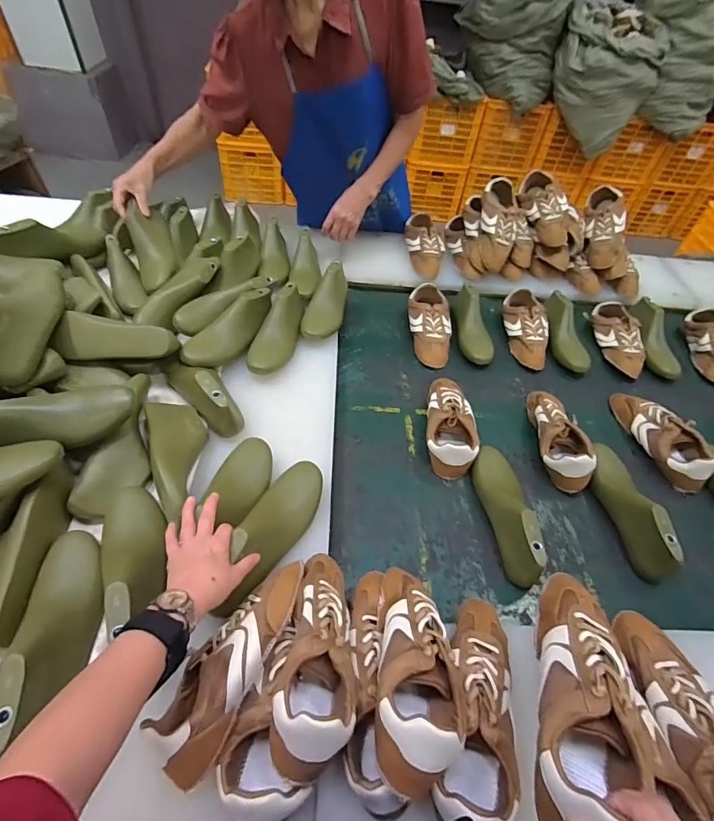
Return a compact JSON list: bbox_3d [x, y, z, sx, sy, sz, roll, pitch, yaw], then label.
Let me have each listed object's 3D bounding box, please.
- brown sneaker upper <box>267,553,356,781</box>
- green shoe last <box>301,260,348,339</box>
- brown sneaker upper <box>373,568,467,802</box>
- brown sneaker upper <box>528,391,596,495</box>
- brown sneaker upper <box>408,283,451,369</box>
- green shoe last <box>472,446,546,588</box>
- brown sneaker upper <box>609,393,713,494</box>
[{"bbox_3d":[-0.041,0.269,0.482,0.083,0.090,0.232,5,36,-1],"label":"brown sneaker upper"},{"bbox_3d":[-0.065,-0.253,0.942,0.080,0.078,0.229,12,51,4],"label":"green shoe last"},{"bbox_3d":[0.067,0.281,0.485,0.096,0.074,0.230,2,30,-3],"label":"brown sneaker upper"},{"bbox_3d":[0.402,0.042,0.827,0.091,0.073,0.235,7,51,0],"label":"brown sneaker upper"},{"bbox_3d":[0.177,-0.211,1.015,0.098,0.063,0.228,5,51,-1],"label":"brown sneaker upper"},{"bbox_3d":[0.253,0.161,0.706,0.078,0.091,0.244,4,51,-2],"label":"green shoe last"},{"bbox_3d":[0.626,0.043,0.853,0.084,0.070,0.246,-11,53,-13],"label":"brown sneaker upper"}]

